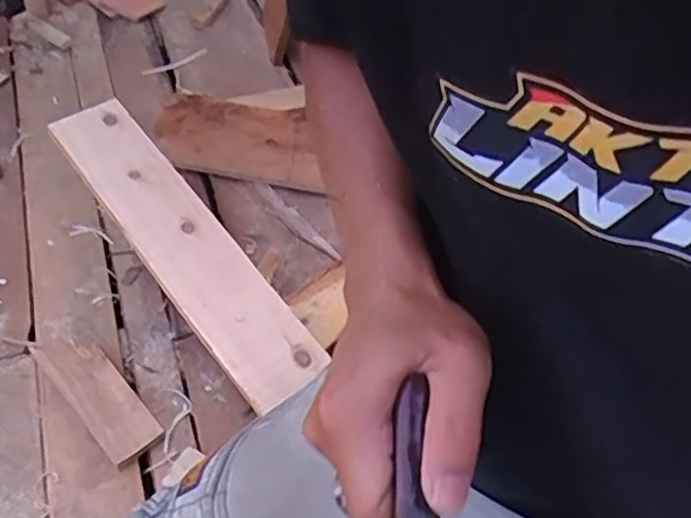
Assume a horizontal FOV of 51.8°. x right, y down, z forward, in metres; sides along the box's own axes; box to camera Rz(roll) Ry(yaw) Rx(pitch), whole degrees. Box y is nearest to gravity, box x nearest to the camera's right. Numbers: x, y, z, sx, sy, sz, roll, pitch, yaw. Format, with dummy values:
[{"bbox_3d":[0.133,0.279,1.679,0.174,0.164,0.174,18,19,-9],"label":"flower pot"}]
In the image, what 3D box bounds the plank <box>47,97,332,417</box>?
[{"bbox_3d":[-0.187,-0.022,0.820,0.105,0.016,0.433,-28,68,-34],"label":"plank"}]

